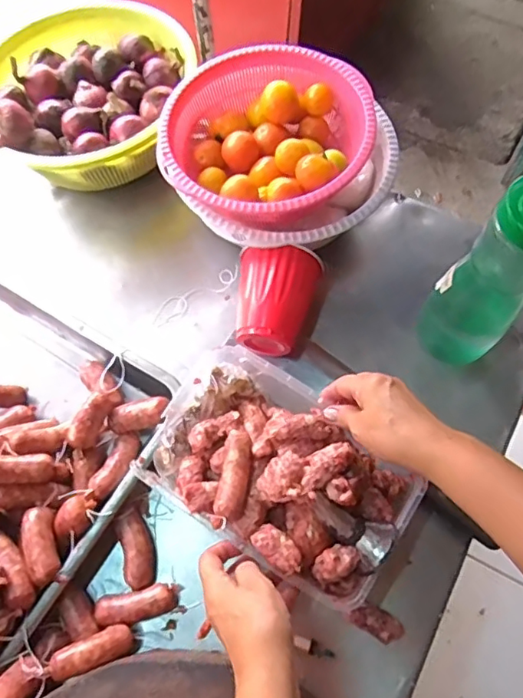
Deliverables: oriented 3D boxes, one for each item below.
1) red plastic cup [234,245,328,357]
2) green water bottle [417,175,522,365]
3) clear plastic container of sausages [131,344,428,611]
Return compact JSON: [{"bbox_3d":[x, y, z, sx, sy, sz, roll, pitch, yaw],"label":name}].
[{"bbox_3d":[0.016,-0.050,0.638,0.097,0.087,0.114,8,67,3],"label":"red plastic cup"},{"bbox_3d":[0.232,-0.072,0.543,0.087,0.299,0.073,30,70,12],"label":"green water bottle"},{"bbox_3d":[0.015,0.109,0.529,0.255,0.075,0.160,31,70,12],"label":"clear plastic container of sausages"}]

